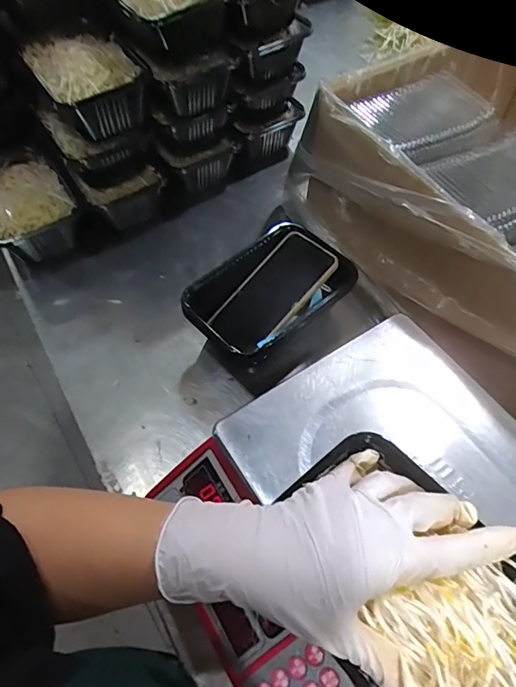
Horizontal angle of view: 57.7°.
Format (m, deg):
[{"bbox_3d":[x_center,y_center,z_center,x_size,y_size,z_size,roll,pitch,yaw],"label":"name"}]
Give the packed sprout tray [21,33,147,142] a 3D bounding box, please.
[{"bbox_3d":[-0.202,-0.312,0.567,0.106,0.062,0.129,-29,61,-15],"label":"packed sprout tray"}]

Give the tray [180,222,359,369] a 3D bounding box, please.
[{"bbox_3d":[0.014,-0.047,0.554,0.176,0.080,0.116,-37,64,-19],"label":"tray"}]

